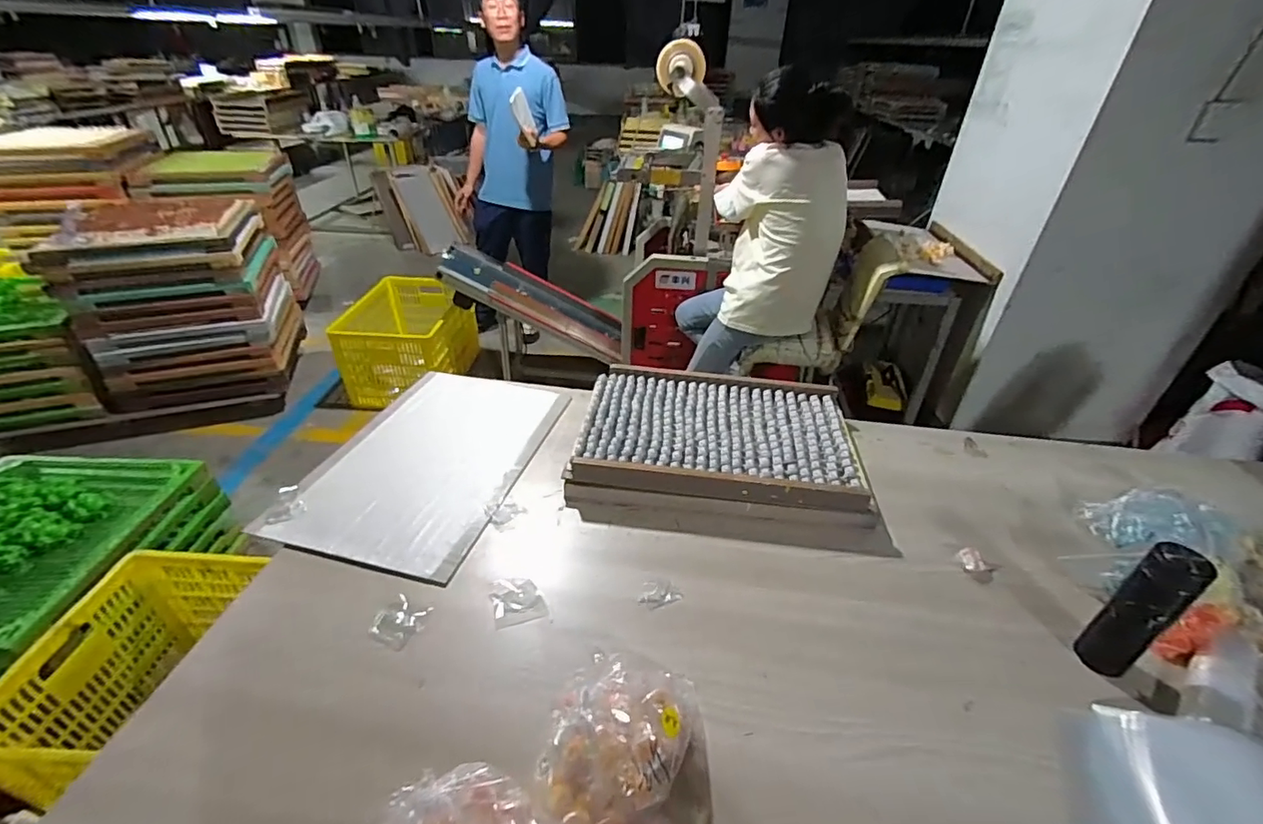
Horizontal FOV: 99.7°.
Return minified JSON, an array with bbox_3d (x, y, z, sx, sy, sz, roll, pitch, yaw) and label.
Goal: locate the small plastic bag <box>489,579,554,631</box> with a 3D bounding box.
[{"bbox_3d":[-0.177,0.297,0.845,0.088,0.020,0.080,-6,36,-13],"label":"small plastic bag"}]

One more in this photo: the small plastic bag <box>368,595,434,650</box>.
[{"bbox_3d":[-0.356,0.322,0.817,0.071,0.006,0.077,15,37,15],"label":"small plastic bag"}]

